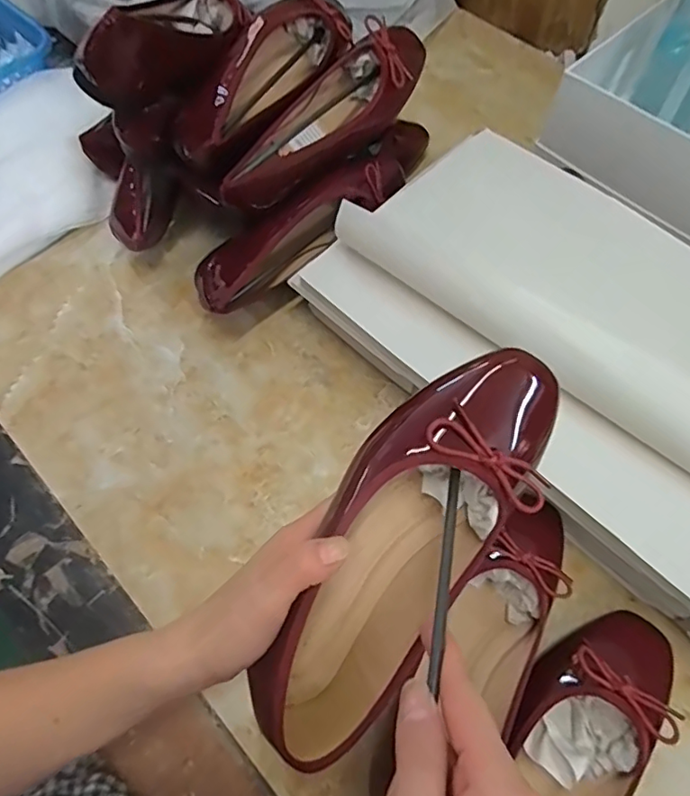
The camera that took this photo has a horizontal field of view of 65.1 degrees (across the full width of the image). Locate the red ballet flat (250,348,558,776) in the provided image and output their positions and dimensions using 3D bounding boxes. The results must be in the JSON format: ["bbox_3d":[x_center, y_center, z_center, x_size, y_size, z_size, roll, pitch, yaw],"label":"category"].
[{"bbox_3d":[0.032,0.078,0.294,0.084,0.065,0.233,31,92,14],"label":"red ballet flat"}]

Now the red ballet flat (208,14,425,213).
[{"bbox_3d":[-0.016,-0.253,0.494,0.067,0.067,0.250,38,71,16],"label":"red ballet flat"}]

